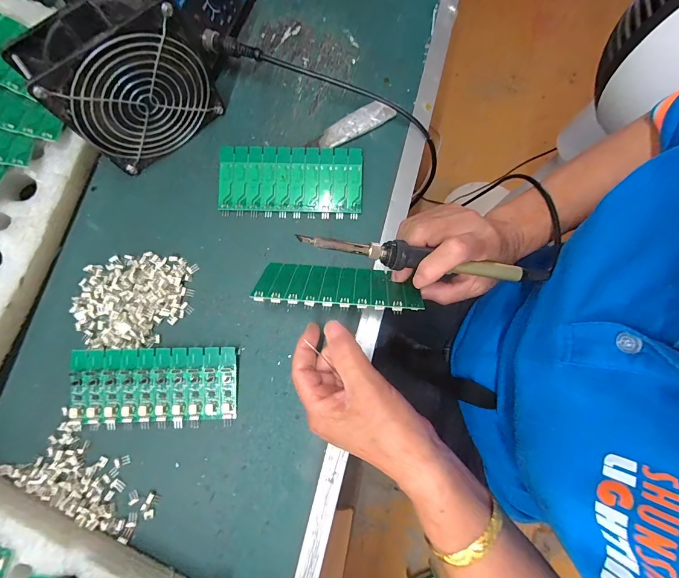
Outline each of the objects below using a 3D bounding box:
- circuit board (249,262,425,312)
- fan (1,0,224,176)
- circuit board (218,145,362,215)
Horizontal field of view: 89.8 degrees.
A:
[{"bbox_3d":[-0.001,-0.004,0.294,0.136,0.006,0.062,4,32,5],"label":"circuit board"},{"bbox_3d":[-0.172,-0.173,0.291,0.124,0.118,0.045,-37,82,-6],"label":"fan"},{"bbox_3d":[-0.048,-0.107,0.333,0.137,0.004,0.063,2,88,0],"label":"circuit board"}]

